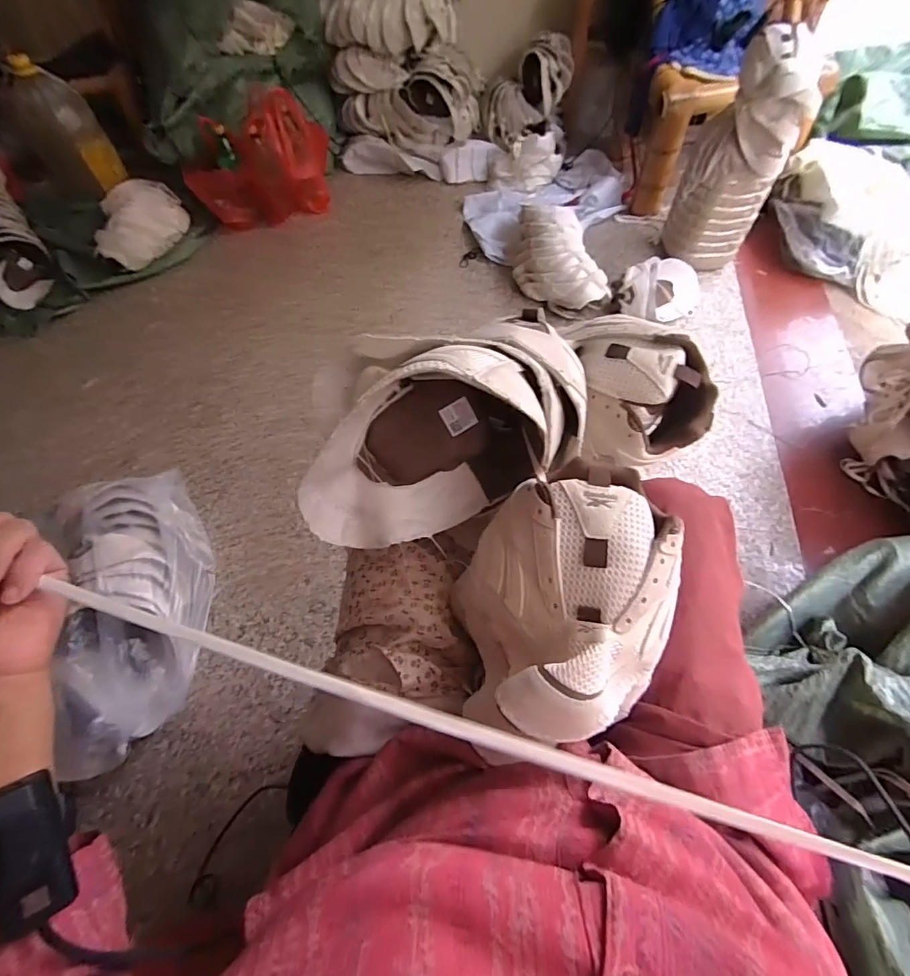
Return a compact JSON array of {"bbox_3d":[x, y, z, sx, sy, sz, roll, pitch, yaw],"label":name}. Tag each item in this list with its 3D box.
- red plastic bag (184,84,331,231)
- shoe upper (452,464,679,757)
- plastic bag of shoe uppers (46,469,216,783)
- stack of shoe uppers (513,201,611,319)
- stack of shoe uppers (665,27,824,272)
[{"bbox_3d":[-0.563,-0.955,1.408,0.417,0.251,0.171,-37,64,-18],"label":"red plastic bag"},{"bbox_3d":[0.084,0.087,0.340,0.162,0.088,0.165,-7,59,-1],"label":"shoe upper"},{"bbox_3d":[-0.518,0.181,0.762,0.208,0.188,0.431,-21,60,-10],"label":"plastic bag of shoe uppers"},{"bbox_3d":[0.255,-0.595,1.247,0.191,0.146,0.334,-12,59,-5],"label":"stack of shoe uppers"},{"bbox_3d":[0.668,-0.774,1.144,0.210,0.439,0.129,21,62,15],"label":"stack of shoe uppers"}]

